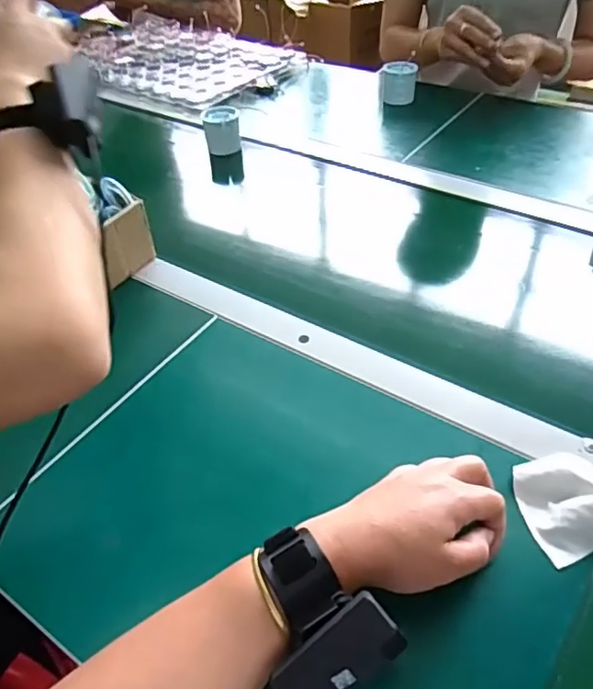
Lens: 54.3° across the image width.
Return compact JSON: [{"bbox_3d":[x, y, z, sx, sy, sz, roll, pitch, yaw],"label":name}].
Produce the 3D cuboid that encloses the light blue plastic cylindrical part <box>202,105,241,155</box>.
[{"bbox_3d":[-0.110,-0.321,0.863,0.050,0.050,0.054,-1,46,1],"label":"light blue plastic cylindrical part"}]

